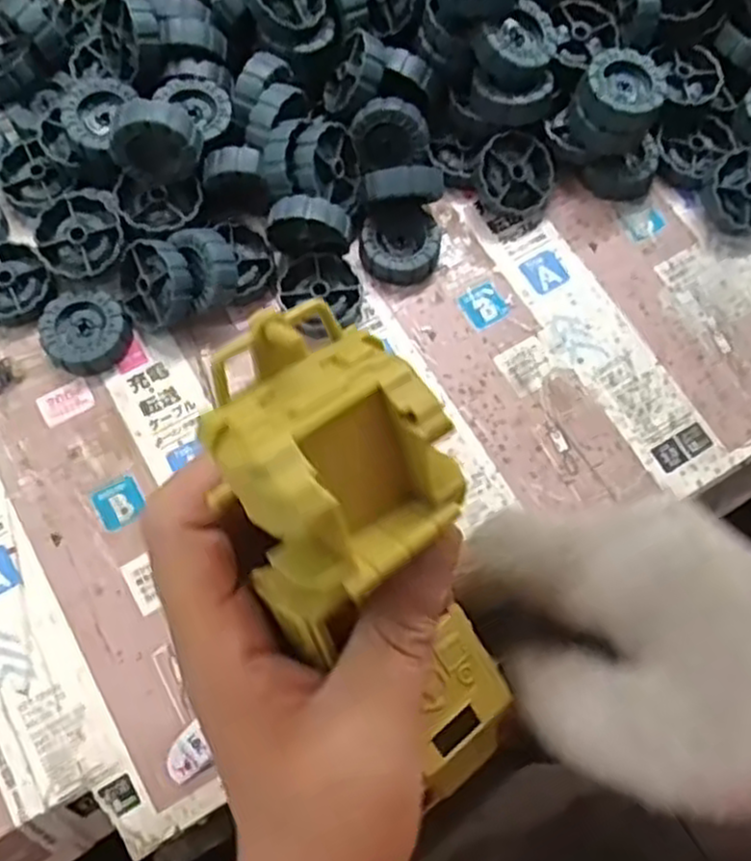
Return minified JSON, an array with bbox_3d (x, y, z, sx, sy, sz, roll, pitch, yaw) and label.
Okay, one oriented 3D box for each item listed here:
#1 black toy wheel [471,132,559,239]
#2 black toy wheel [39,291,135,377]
[{"bbox_3d":[0.068,-0.122,0.377,0.044,0.013,0.044,-1,95,-15],"label":"black toy wheel"},{"bbox_3d":[-0.132,-0.045,0.352,0.039,0.012,0.037,0,72,0],"label":"black toy wheel"}]

